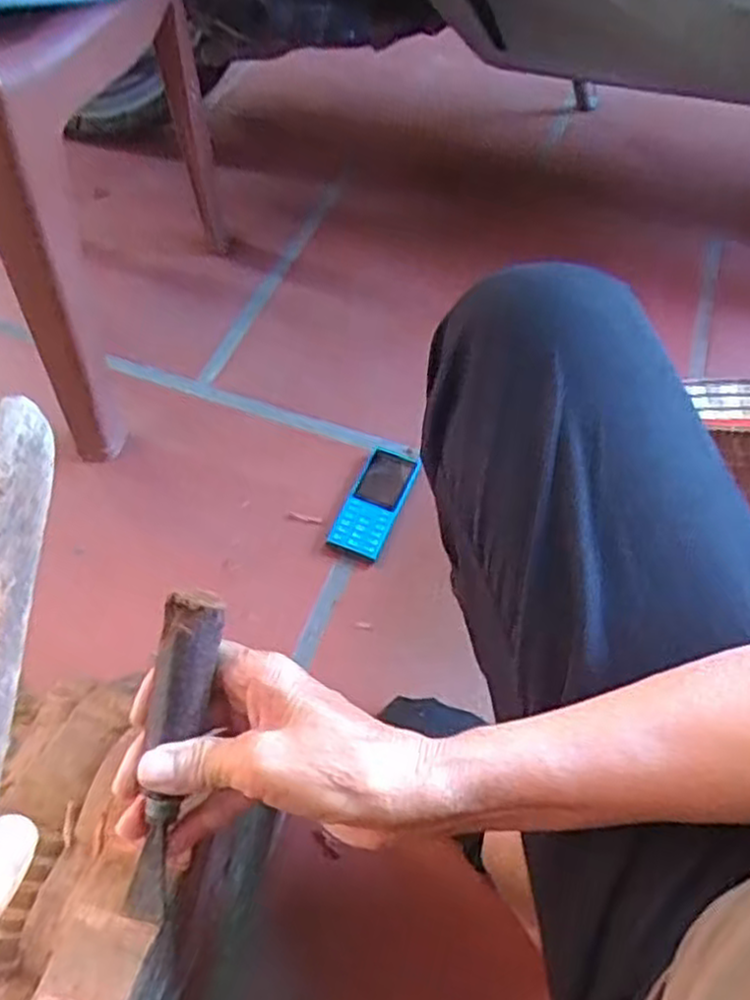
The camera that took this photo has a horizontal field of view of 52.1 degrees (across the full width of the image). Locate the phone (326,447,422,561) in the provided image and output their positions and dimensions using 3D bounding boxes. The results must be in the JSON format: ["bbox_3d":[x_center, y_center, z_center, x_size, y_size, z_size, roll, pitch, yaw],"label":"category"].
[{"bbox_3d":[0.002,-0.001,0.744,0.050,0.016,0.126,22,55,10],"label":"phone"}]

